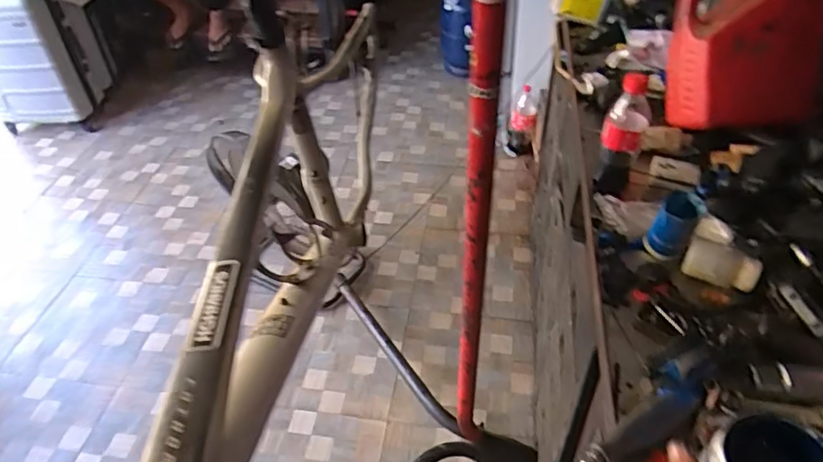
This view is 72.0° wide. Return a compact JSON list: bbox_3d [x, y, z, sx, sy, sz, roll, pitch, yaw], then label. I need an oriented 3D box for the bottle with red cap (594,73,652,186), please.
[{"bbox_3d":[0.309,-0.149,0.821,0.057,0.173,0.064,18,46,19],"label":"bottle with red cap"}]

